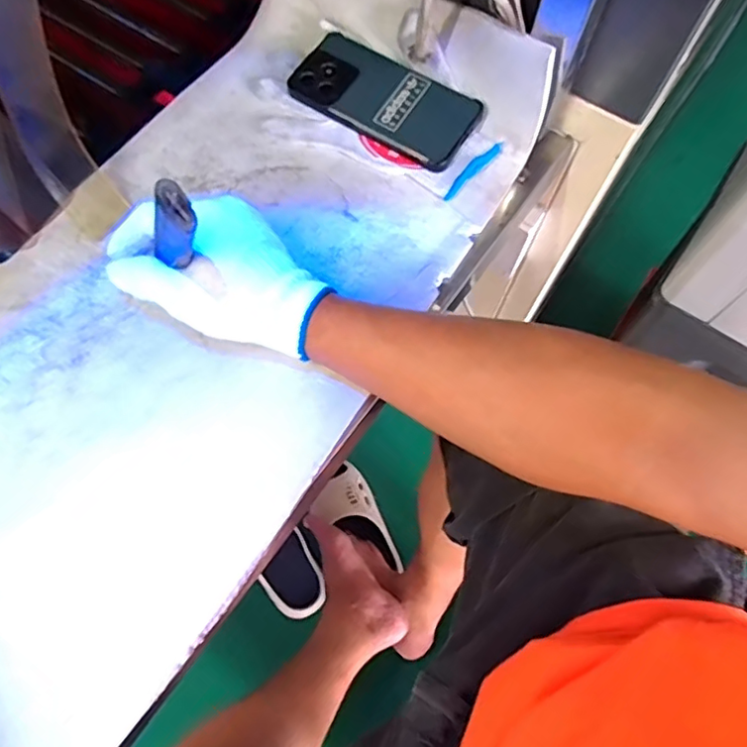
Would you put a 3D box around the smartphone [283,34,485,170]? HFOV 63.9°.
[{"bbox_3d":[0.008,-0.244,0.528,0.162,0.009,0.078,31,78,9],"label":"smartphone"}]

